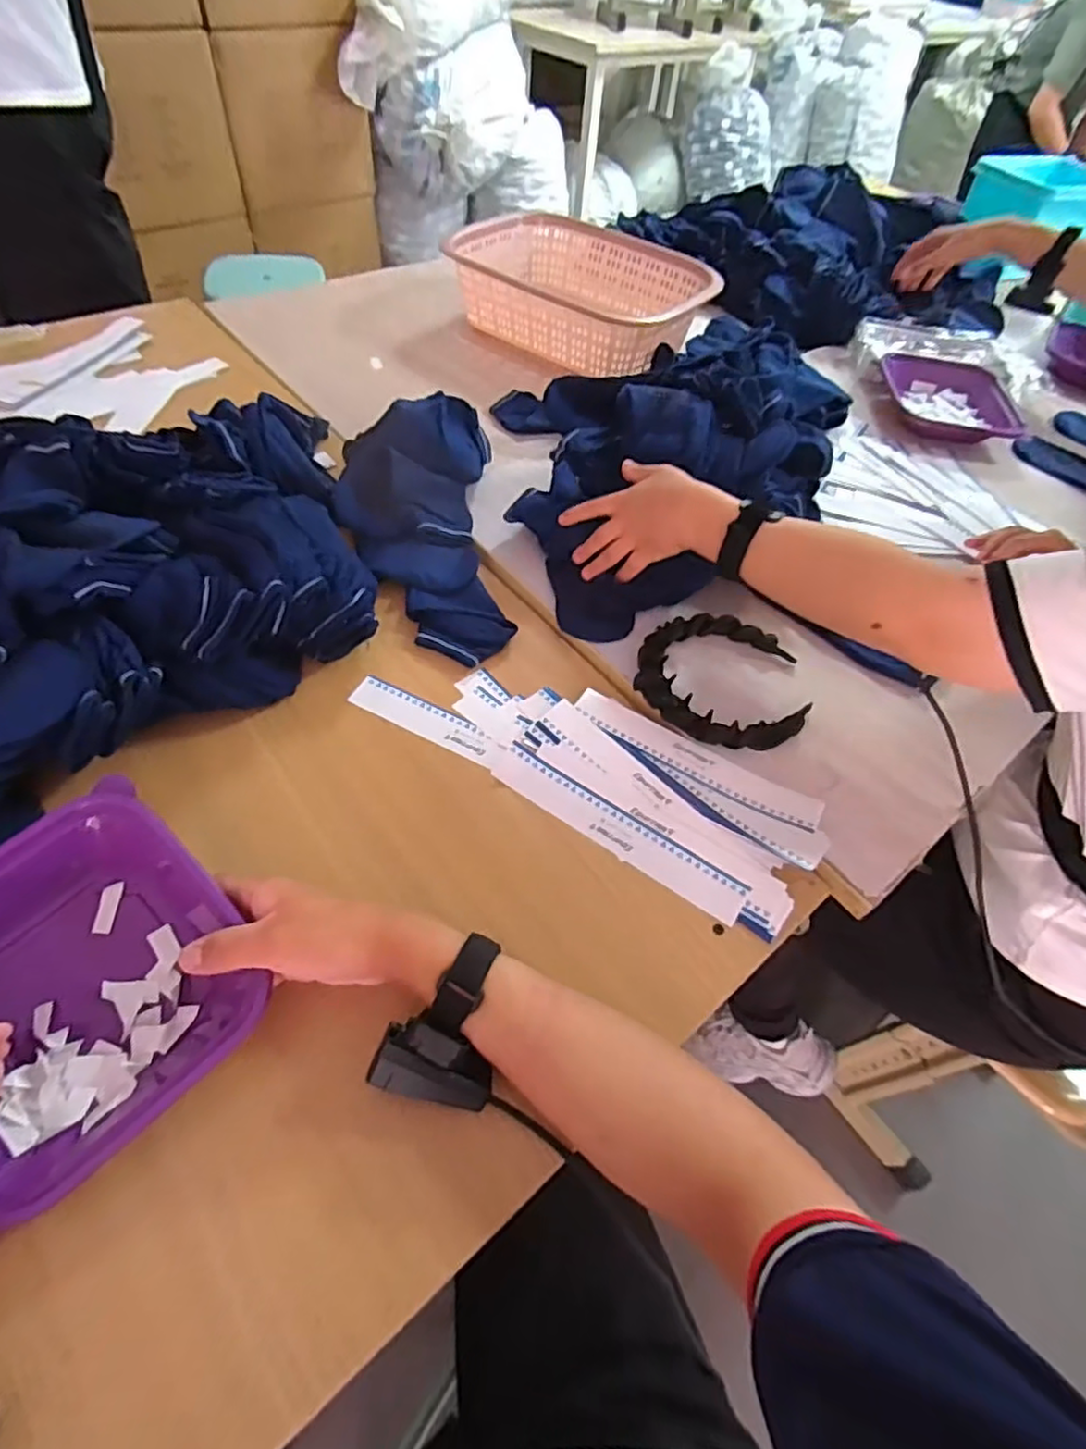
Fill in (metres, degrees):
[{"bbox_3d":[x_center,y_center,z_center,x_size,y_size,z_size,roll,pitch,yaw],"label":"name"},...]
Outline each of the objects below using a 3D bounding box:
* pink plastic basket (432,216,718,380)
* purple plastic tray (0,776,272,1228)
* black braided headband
[{"bbox_3d":[0.055,-0.640,0.976,0.370,0.093,0.246,33,57,17],"label":"pink plastic basket"},{"bbox_3d":[-0.282,0.154,0.388,0.193,0.055,0.193,-40,77,-21],"label":"purple plastic tray"},{"bbox_3d":[0.162,-0.042,0.592,0.151,0.025,0.135,-2,55,-7],"label":"black braided headband"}]

